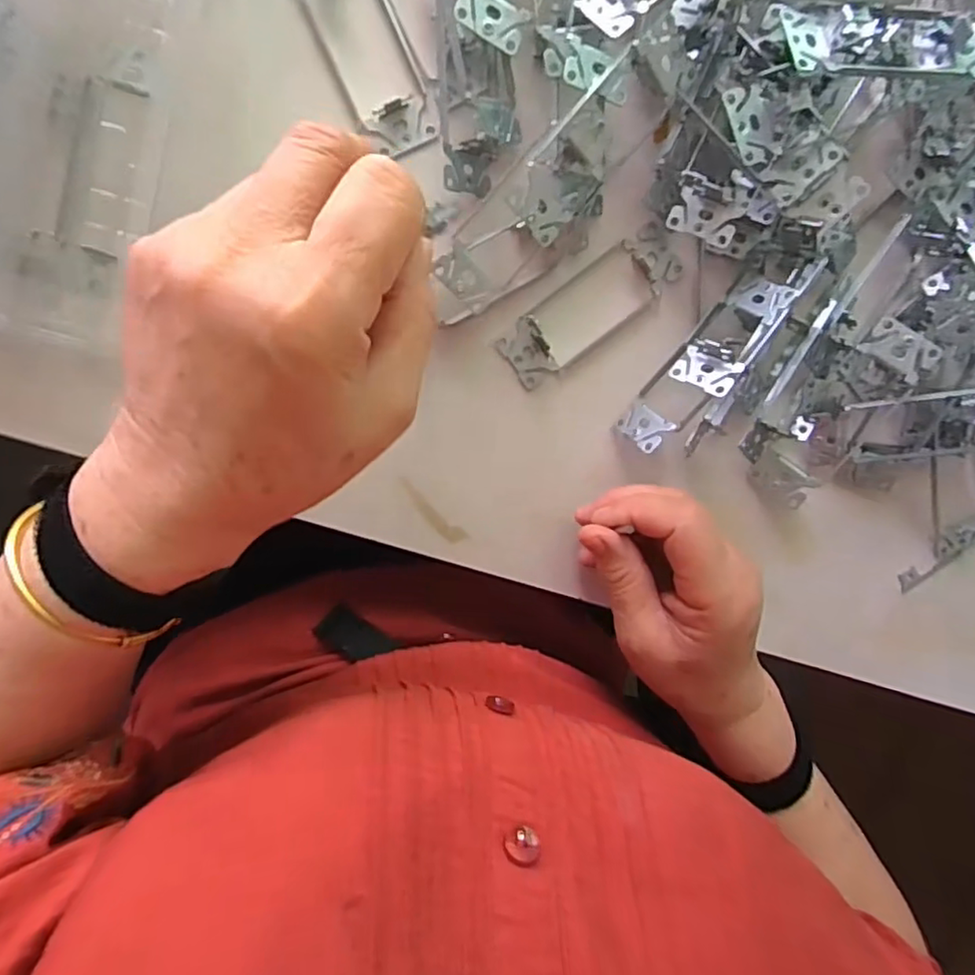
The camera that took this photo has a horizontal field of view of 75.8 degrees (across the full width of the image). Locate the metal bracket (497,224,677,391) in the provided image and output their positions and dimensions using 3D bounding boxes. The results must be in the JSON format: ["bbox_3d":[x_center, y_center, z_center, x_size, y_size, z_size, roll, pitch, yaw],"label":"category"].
[{"bbox_3d":[0.054,-0.096,0.336,0.103,0.005,0.036,-36,101,2],"label":"metal bracket"}]

